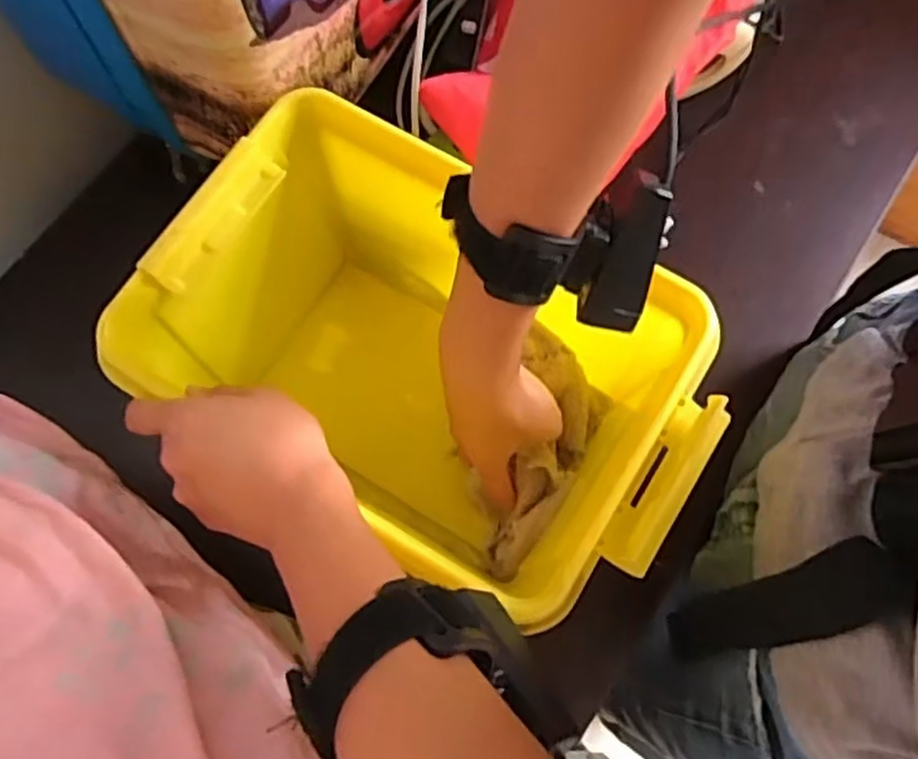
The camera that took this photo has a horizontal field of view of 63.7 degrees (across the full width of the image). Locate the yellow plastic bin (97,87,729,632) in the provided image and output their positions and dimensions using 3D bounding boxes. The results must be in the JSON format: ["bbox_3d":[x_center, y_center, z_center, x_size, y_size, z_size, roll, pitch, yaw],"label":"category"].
[{"bbox_3d":[-0.015,0.003,0.455,0.290,0.174,0.185,29,76,8],"label":"yellow plastic bin"}]

